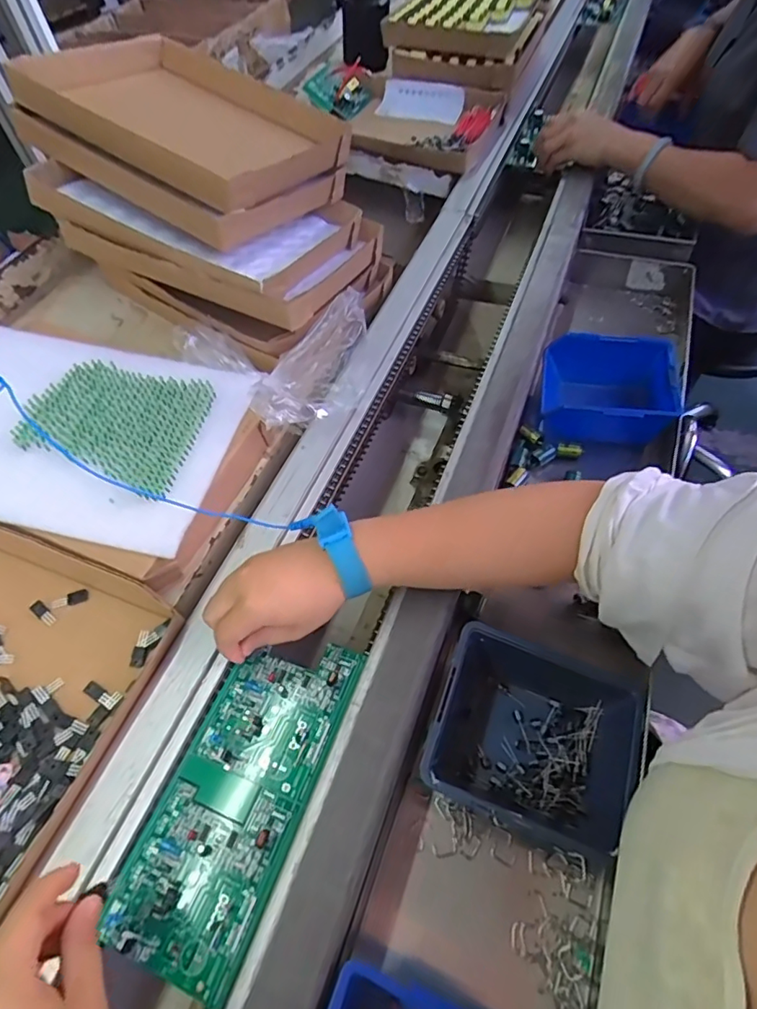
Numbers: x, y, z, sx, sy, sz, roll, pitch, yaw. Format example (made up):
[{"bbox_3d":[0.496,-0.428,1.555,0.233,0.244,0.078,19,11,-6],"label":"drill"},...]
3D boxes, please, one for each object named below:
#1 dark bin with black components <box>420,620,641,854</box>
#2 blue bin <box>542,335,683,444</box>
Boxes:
[{"bbox_3d":[0.113,0.170,0.390,0.140,0.063,0.119,16,57,15],"label":"dark bin with black components"},{"bbox_3d":[0.247,-0.116,0.582,0.131,0.075,0.113,8,55,10],"label":"blue bin"}]

